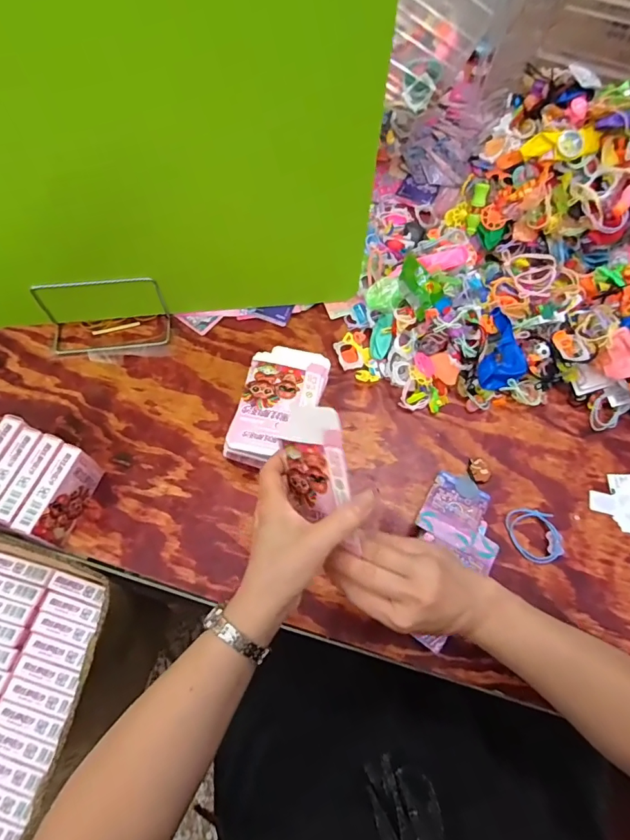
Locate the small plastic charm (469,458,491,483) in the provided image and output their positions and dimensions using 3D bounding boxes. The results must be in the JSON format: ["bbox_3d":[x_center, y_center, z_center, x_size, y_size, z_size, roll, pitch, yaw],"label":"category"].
[{"bbox_3d":[0.192,0.059,0.547,0.022,0.010,0.031,-10,63,-6],"label":"small plastic charm"}]

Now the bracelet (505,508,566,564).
[{"bbox_3d":[0.241,0.125,0.512,0.054,0.012,0.061,-13,63,-8],"label":"bracelet"}]

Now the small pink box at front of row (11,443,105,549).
[{"bbox_3d":[-0.261,0.082,0.493,0.019,0.075,0.094,18,64,8],"label":"small pink box at front of row"}]

